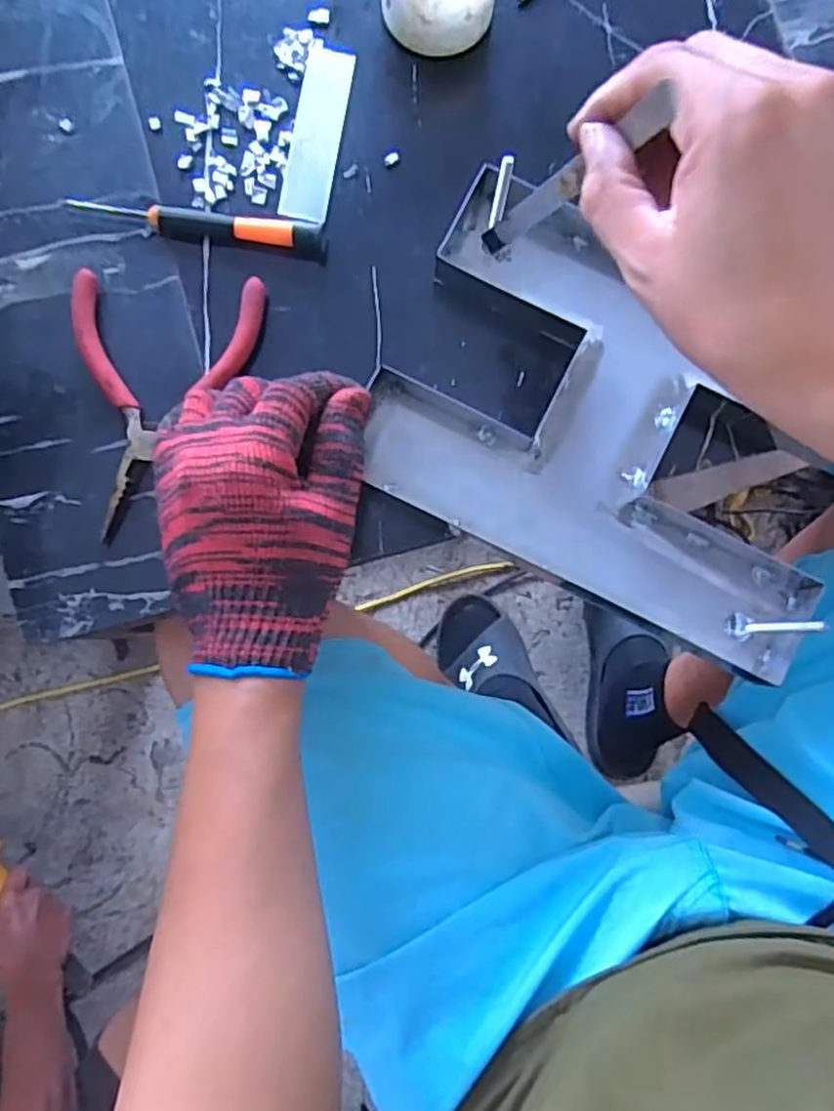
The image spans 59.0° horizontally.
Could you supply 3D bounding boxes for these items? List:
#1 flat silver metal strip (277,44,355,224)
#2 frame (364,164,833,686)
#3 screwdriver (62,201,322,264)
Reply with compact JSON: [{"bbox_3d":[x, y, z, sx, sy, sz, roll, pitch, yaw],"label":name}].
[{"bbox_3d":[-0.056,-0.237,0.414,0.027,0.004,0.102,9,84,0],"label":"flat silver metal strip"},{"bbox_3d":[0.110,-0.071,0.391,0.255,0.024,0.182,28,84,2],"label":"frame"},{"bbox_3d":[-0.119,-0.182,0.400,0.139,0.012,0.015,9,84,0],"label":"screwdriver"}]

